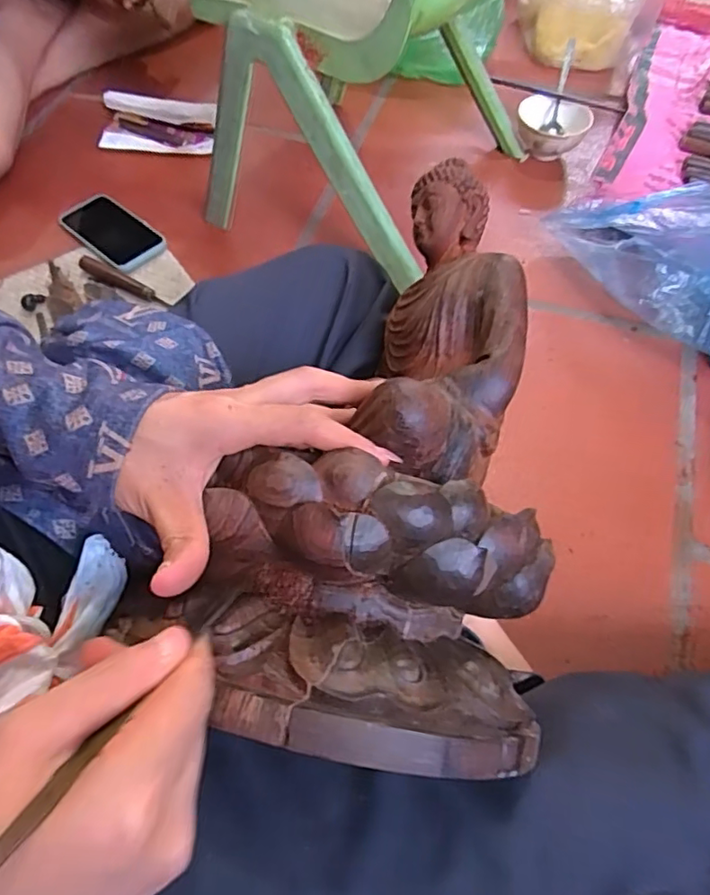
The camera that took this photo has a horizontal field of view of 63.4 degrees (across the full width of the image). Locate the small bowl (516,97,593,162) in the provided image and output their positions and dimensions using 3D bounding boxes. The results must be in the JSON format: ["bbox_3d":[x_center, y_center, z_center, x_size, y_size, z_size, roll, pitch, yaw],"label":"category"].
[{"bbox_3d":[0.294,-0.476,0.864,0.106,0.051,0.086,19,63,10],"label":"small bowl"}]

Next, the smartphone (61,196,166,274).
[{"bbox_3d":[-0.337,-0.300,0.793,0.168,0.014,0.080,38,69,23],"label":"smartphone"}]

